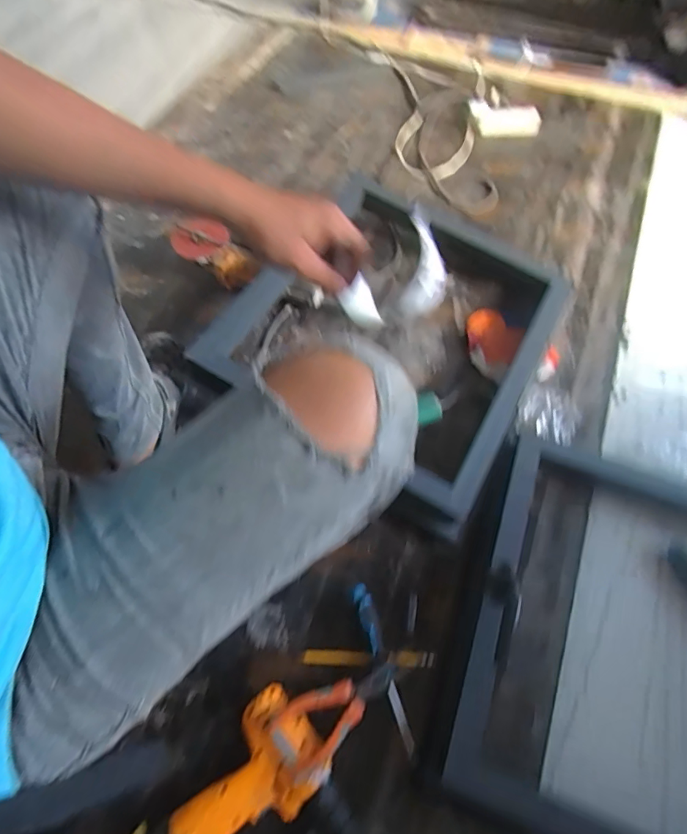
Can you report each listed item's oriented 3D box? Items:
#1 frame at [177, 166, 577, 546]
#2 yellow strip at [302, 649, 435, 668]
[{"bbox_3d":[0.106,-0.184,0.813,0.490,0.065,0.617,31,63,4],"label":"frame"},{"bbox_3d":[0.033,0.320,0.621,0.172,0.010,0.019,1,60,0],"label":"yellow strip"}]

